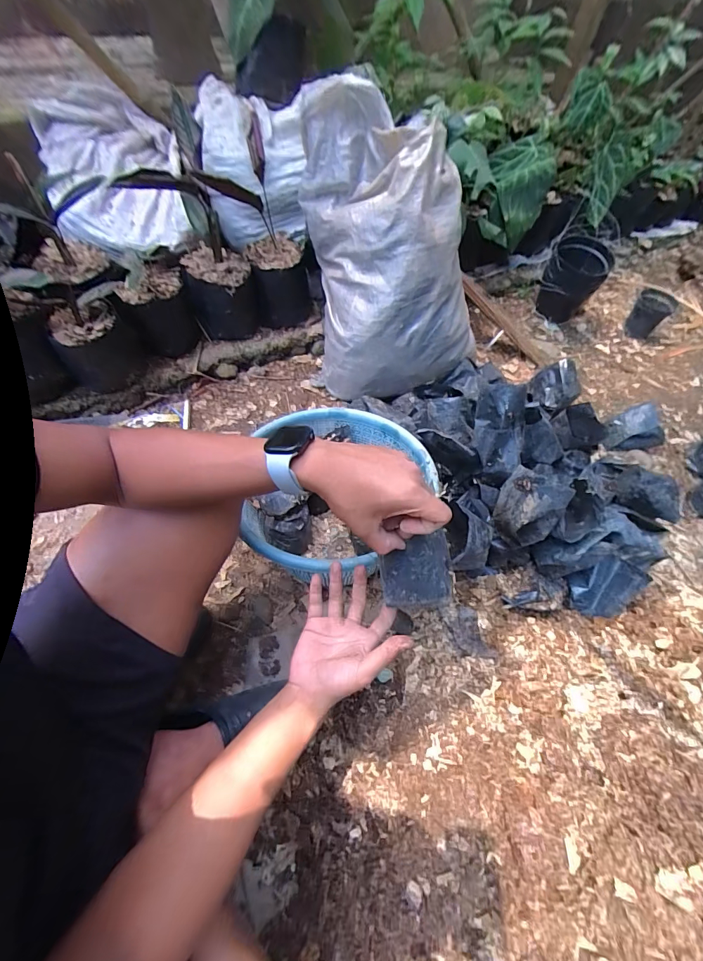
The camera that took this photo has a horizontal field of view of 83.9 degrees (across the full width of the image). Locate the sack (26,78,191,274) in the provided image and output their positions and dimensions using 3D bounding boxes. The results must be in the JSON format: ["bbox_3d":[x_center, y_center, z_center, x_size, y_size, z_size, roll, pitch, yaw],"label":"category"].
[{"bbox_3d":[-0.556,-0.727,0.920,0.299,0.181,0.426,-18,60,-14],"label":"sack"}]

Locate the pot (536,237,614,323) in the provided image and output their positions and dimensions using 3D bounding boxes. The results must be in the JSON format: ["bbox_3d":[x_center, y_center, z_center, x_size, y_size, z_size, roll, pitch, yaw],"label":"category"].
[{"bbox_3d":[0.681,-0.611,1.229,0.162,0.211,0.166,1,57,-2],"label":"pot"}]

